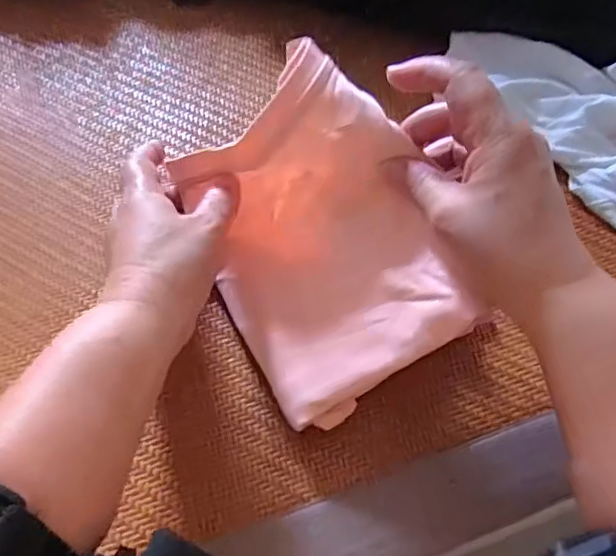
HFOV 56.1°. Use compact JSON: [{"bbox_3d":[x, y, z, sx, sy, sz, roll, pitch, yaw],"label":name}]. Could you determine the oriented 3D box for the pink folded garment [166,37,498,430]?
[{"bbox_3d":[0.003,-0.021,0.317,0.135,0.028,0.170,-39,75,17],"label":"pink folded garment"}]

